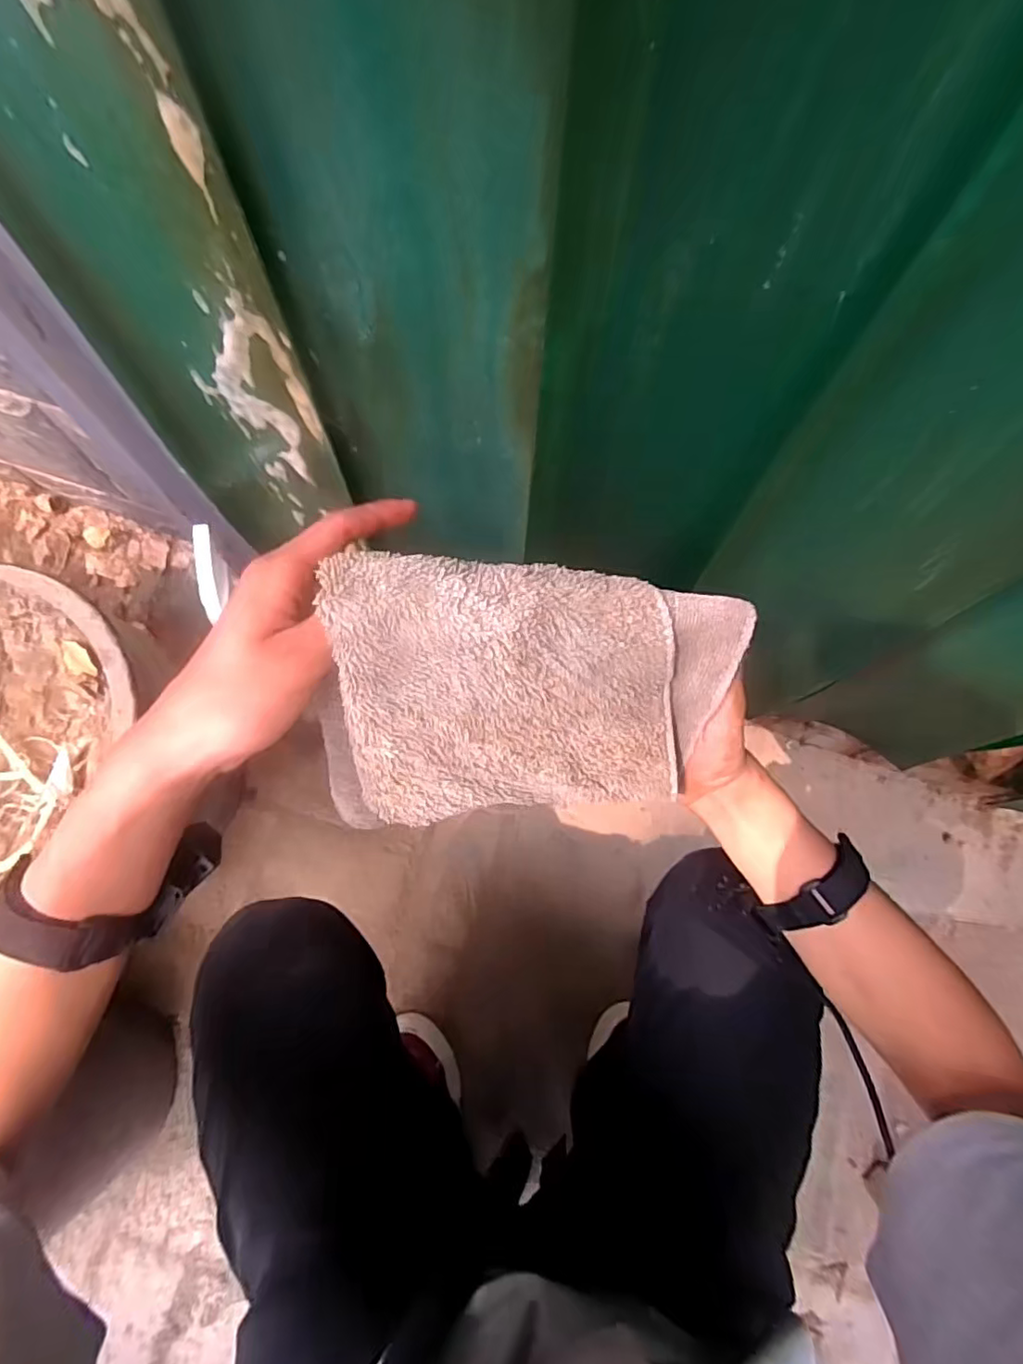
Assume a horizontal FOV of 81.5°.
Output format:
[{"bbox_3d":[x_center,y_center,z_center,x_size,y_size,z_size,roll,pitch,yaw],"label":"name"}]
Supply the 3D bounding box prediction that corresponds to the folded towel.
[{"bbox_3d":[0.009,0.015,0.309,0.198,0.150,0.025,1,36,-12],"label":"folded towel"}]

